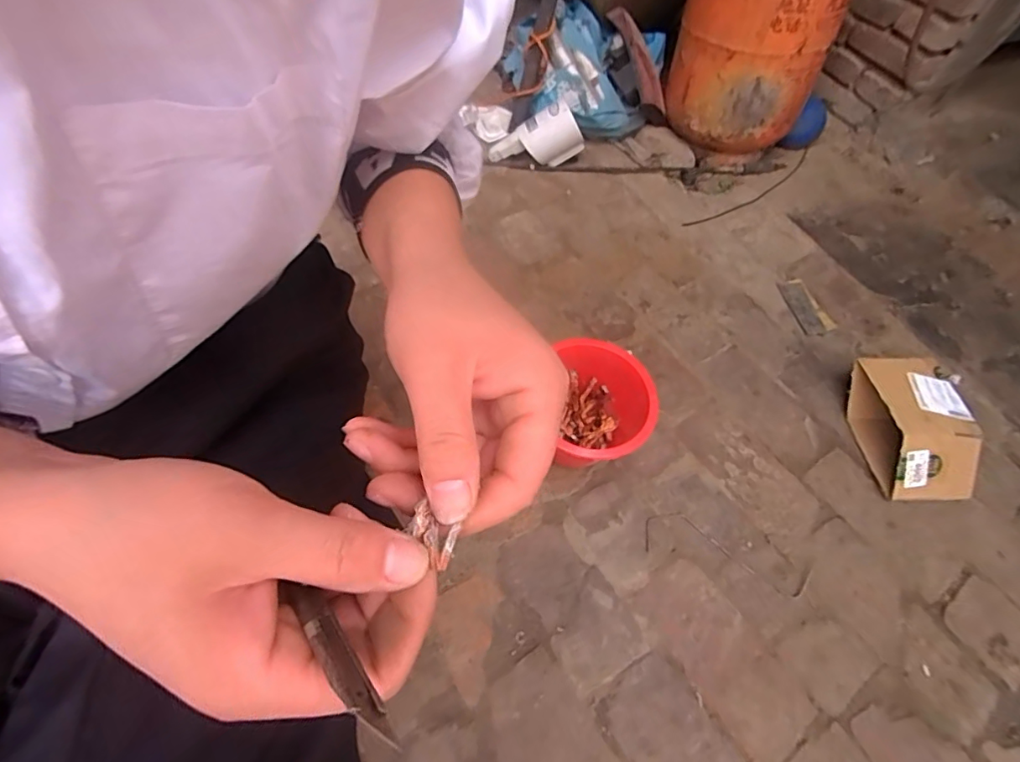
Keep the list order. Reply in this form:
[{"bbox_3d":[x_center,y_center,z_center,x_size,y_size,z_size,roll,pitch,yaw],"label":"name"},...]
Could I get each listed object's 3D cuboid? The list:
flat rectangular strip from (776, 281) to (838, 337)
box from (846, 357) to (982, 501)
[{"bbox_3d":[0.588,-0.150,1.004,0.067,0.007,0.138,-8,60,-12],"label":"flat rectangular strip"},{"bbox_3d":[0.646,0.072,0.812,0.145,0.077,0.230,5,56,-1],"label":"box"}]

